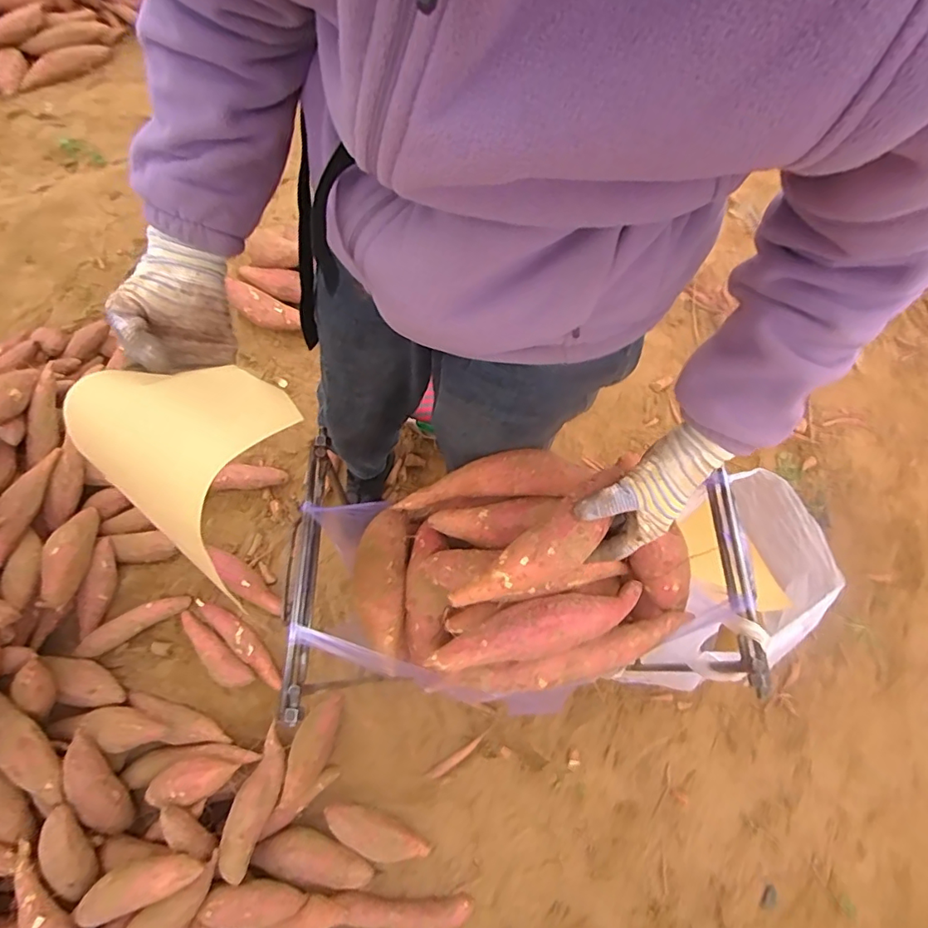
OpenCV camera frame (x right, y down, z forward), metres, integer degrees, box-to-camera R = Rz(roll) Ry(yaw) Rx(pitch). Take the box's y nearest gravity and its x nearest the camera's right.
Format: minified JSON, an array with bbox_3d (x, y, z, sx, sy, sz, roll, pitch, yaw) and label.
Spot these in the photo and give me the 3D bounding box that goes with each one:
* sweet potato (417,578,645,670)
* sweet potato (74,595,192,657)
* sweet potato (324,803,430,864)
[{"bbox_3d":[0.079,0.165,0.527,0.232,0.045,0.053,-12,68,-7],"label":"sweet potato"},{"bbox_3d":[-0.702,0.336,1.091,0.222,0.052,0.053,-30,72,-14],"label":"sweet potato"},{"bbox_3d":[-0.167,0.698,0.968,0.206,0.065,0.070,22,68,7],"label":"sweet potato"}]

